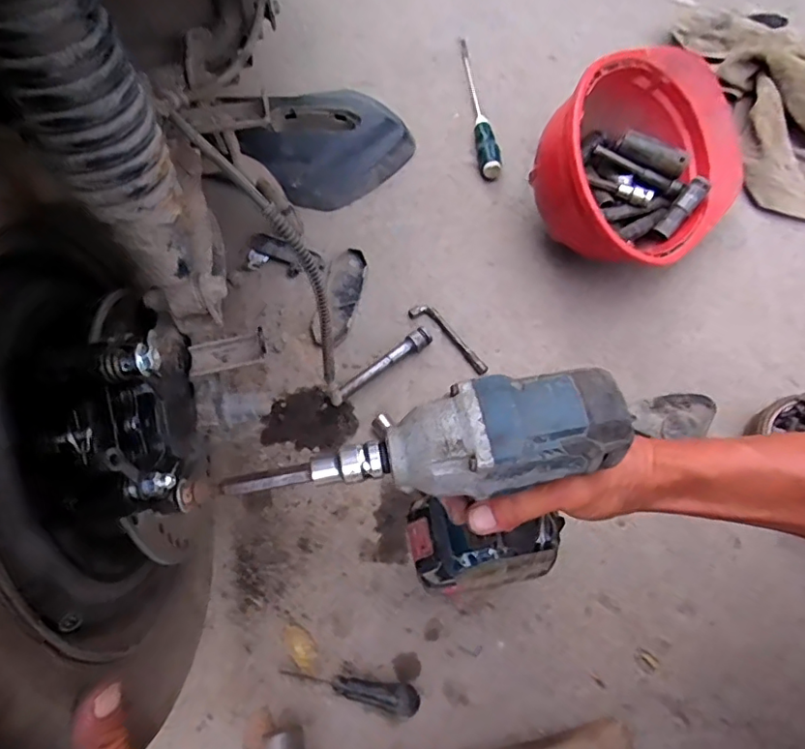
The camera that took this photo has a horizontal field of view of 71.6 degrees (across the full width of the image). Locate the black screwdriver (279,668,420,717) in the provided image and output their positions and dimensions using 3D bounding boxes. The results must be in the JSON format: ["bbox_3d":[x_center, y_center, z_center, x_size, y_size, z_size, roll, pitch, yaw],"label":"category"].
[{"bbox_3d":[-0.047,0.282,0.509,0.127,0.023,0.024,12,68,8],"label":"black screwdriver"}]

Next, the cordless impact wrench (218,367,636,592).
[{"bbox_3d":[0.024,0.089,0.363,0.199,0.195,0.092,-13,66,-3],"label":"cordless impact wrench"}]

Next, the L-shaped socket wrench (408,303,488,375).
[{"bbox_3d":[0.056,-0.045,0.654,0.024,0.011,0.116,-43,71,-14],"label":"L-shaped socket wrench"}]

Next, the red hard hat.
[{"bbox_3d":[0.277,-0.240,0.637,0.186,0.186,0.280,38,73,17],"label":"red hard hat"}]

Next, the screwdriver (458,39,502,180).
[{"bbox_3d":[0.111,-0.394,0.802,0.033,0.028,0.275,-6,66,1],"label":"screwdriver"}]

